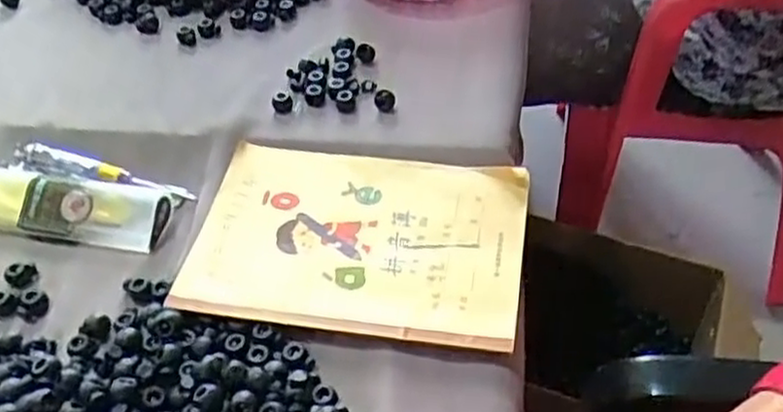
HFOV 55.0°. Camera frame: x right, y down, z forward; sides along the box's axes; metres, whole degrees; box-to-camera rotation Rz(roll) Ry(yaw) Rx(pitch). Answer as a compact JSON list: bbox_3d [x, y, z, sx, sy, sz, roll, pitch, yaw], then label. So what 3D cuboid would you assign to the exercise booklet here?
[{"bbox_3d":[-0.021,0.017,0.474,0.203,0.009,0.138,6,48,9],"label":"exercise booklet"}]

